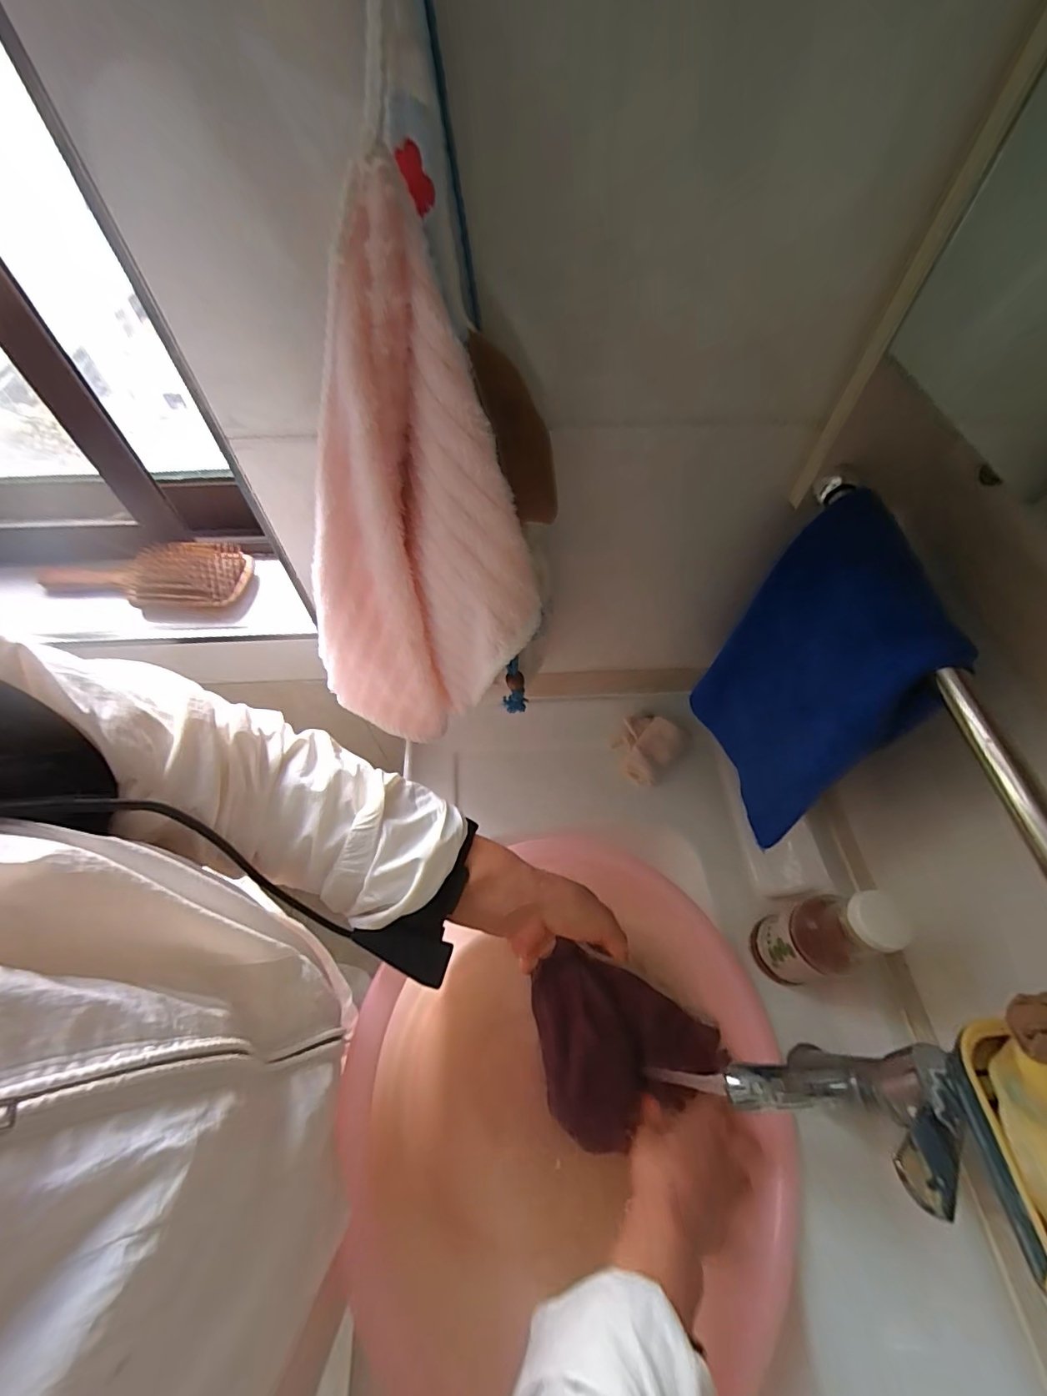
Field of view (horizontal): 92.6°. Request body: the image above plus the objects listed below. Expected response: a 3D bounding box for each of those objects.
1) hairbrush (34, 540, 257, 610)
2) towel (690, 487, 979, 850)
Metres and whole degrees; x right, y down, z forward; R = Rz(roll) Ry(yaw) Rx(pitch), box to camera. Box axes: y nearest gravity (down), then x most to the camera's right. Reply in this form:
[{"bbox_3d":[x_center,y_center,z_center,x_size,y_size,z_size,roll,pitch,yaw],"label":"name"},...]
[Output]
[{"bbox_3d":[-0.423,-0.133,0.547,0.227,0.032,0.079,-4,57,-3],"label":"hairbrush"},{"bbox_3d":[0.220,-0.004,0.402,0.063,0.241,0.161,-4,57,-4],"label":"towel"}]

